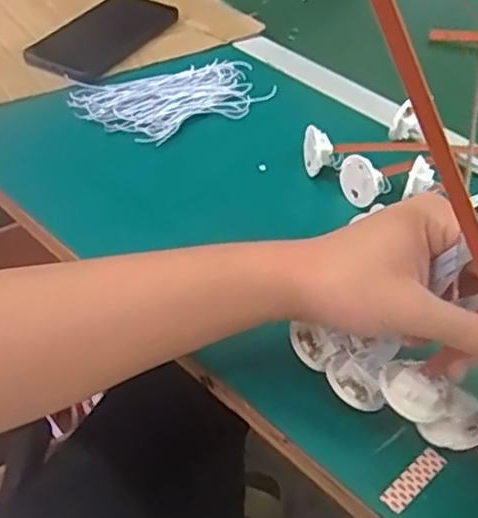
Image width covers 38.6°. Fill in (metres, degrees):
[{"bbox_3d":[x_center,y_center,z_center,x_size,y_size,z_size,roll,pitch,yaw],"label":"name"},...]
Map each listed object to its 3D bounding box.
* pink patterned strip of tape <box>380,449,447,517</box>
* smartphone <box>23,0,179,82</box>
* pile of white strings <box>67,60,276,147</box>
[{"bbox_3d":[0.093,0.116,0.359,0.044,0.004,0.013,-31,54,-33],"label":"pink patterned strip of tape"},{"bbox_3d":[-0.133,-0.223,0.674,0.084,0.011,0.164,23,45,18],"label":"smartphone"},{"bbox_3d":[-0.057,-0.145,0.610,0.173,0.015,0.102,-20,49,-25],"label":"pile of white strings"}]

